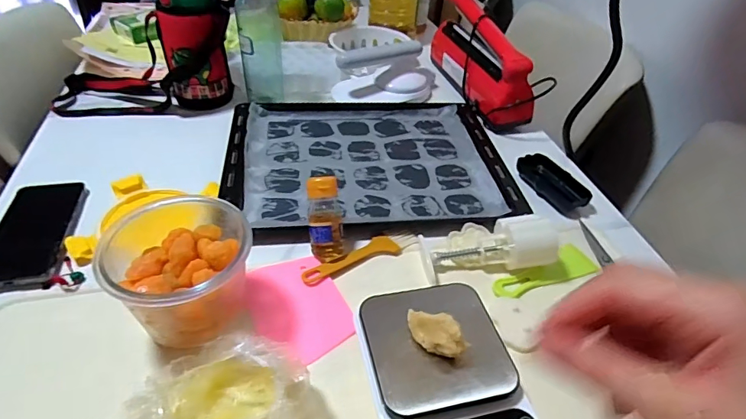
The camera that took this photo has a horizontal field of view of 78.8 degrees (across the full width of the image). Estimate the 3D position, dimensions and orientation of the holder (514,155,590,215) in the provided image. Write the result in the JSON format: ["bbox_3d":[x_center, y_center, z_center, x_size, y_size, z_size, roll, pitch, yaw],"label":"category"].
[{"bbox_3d":[0.251,-0.039,0.647,0.054,0.025,0.107,-17,47,-22],"label":"holder"}]

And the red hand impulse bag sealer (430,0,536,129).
[{"bbox_3d":[0.187,-0.284,0.820,0.078,0.139,0.306,-11,45,-16],"label":"red hand impulse bag sealer"}]

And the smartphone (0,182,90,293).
[{"bbox_3d":[-0.391,0.028,0.524,0.083,0.020,0.171,-6,43,-11],"label":"smartphone"}]

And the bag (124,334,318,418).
[{"bbox_3d":[-0.121,0.155,0.367,0.144,0.061,0.095,-16,46,-21],"label":"bag"}]

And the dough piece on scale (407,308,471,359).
[{"bbox_3d":[0.054,0.107,0.401,0.059,0.029,0.024,27,47,22],"label":"dough piece on scale"}]

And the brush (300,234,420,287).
[{"bbox_3d":[-0.015,0.052,0.528,0.144,0.010,0.031,-18,47,-23],"label":"brush"}]

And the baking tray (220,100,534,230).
[{"bbox_3d":[-0.007,-0.084,0.678,0.396,0.023,0.296,-2,43,-7],"label":"baking tray"}]

